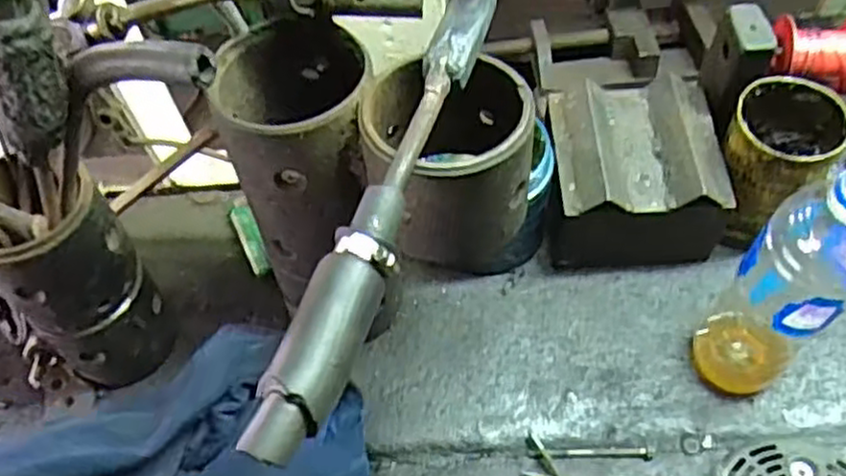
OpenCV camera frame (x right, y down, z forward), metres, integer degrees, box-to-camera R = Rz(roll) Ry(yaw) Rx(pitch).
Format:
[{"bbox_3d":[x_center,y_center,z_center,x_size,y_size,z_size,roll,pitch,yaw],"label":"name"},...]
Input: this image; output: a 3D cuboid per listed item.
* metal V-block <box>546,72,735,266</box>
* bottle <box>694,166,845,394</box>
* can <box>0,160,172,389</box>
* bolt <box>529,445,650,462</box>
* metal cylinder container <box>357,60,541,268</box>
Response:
[{"bbox_3d":[0.156,-0.050,0.571,0.119,0.094,0.140,-3,54,3],"label":"metal V-block"},{"bbox_3d":[0.216,0.028,0.439,0.061,0.214,0.061,-3,54,4],"label":"bottle"},{"bbox_3d":[-0.225,0.027,0.495,0.074,0.170,0.075,-3,54,4],"label":"can"},{"bbox_3d":[0.112,0.143,0.497,0.080,0.007,0.009,-1,54,5],"label":"bolt"},{"bbox_3d":[0.015,-0.042,0.398,0.087,0.085,0.082,1,55,6],"label":"metal cylinder container"}]

